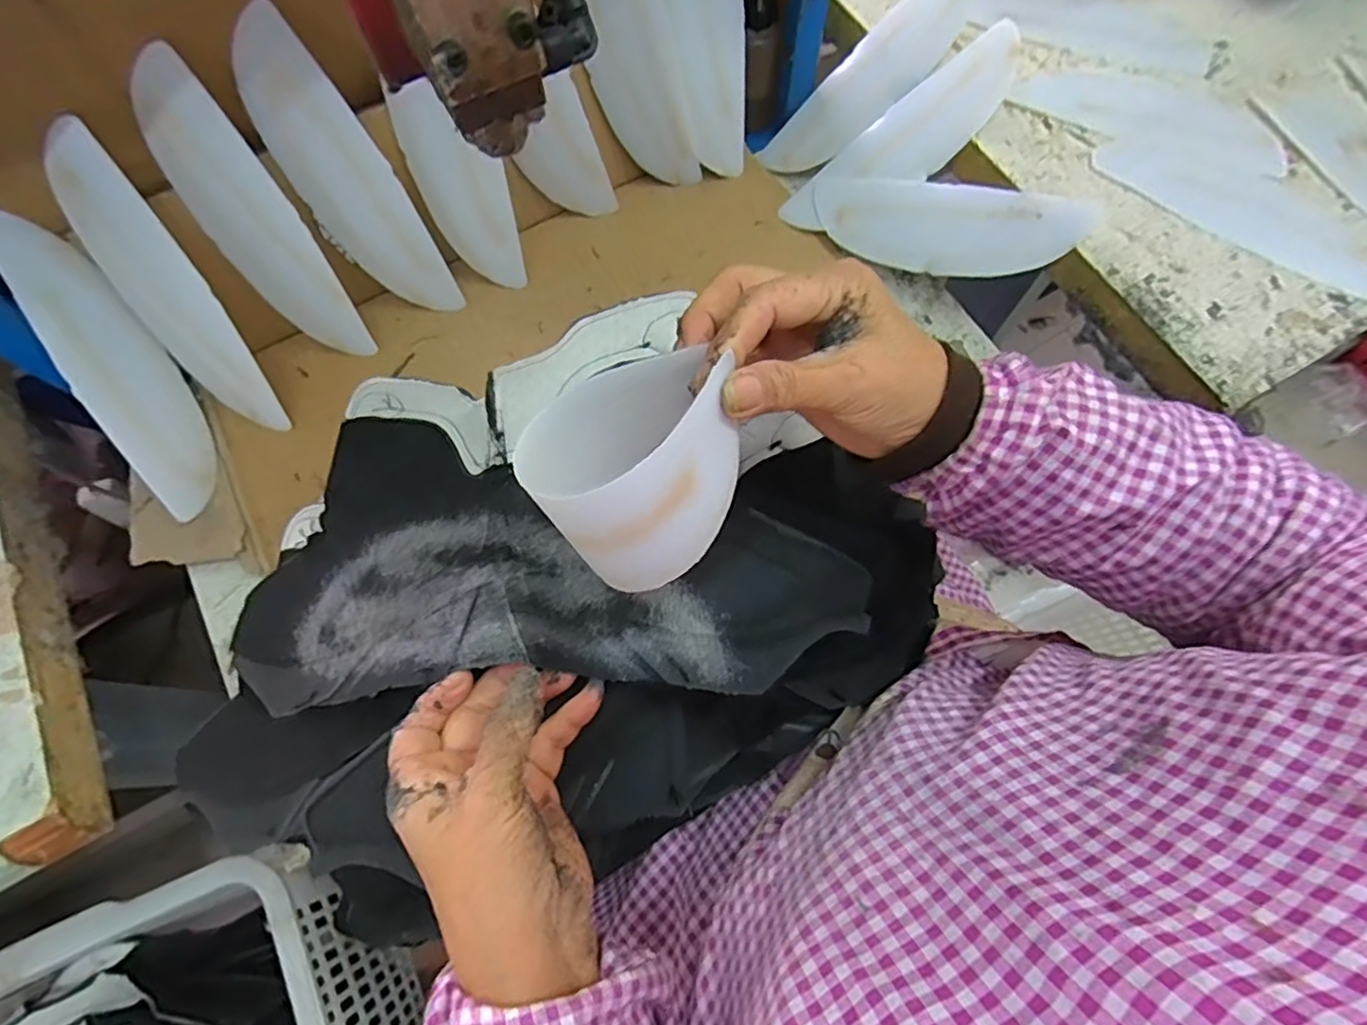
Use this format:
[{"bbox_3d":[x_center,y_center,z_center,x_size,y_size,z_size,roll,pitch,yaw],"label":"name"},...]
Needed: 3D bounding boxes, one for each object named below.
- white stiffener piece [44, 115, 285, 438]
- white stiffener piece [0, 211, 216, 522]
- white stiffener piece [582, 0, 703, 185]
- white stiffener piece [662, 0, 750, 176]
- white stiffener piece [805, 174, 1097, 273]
[{"bbox_3d":[-0.374,-0.154,0.468,0.074,0.215,0.010,-6,39,19],"label":"white stiffener piece"},{"bbox_3d":[-0.412,-0.104,0.472,0.036,0.063,0.216,-22,112,-6],"label":"white stiffener piece"},{"bbox_3d":[-0.043,-0.365,0.511,0.068,0.213,0.013,-9,53,10],"label":"white stiffener piece"},{"bbox_3d":[0.020,-0.397,0.524,0.071,0.216,0.033,-10,38,-2],"label":"white stiffener piece"},{"bbox_3d":[0.211,-0.238,0.533,0.216,0.013,0.069,20,104,23],"label":"white stiffener piece"}]

